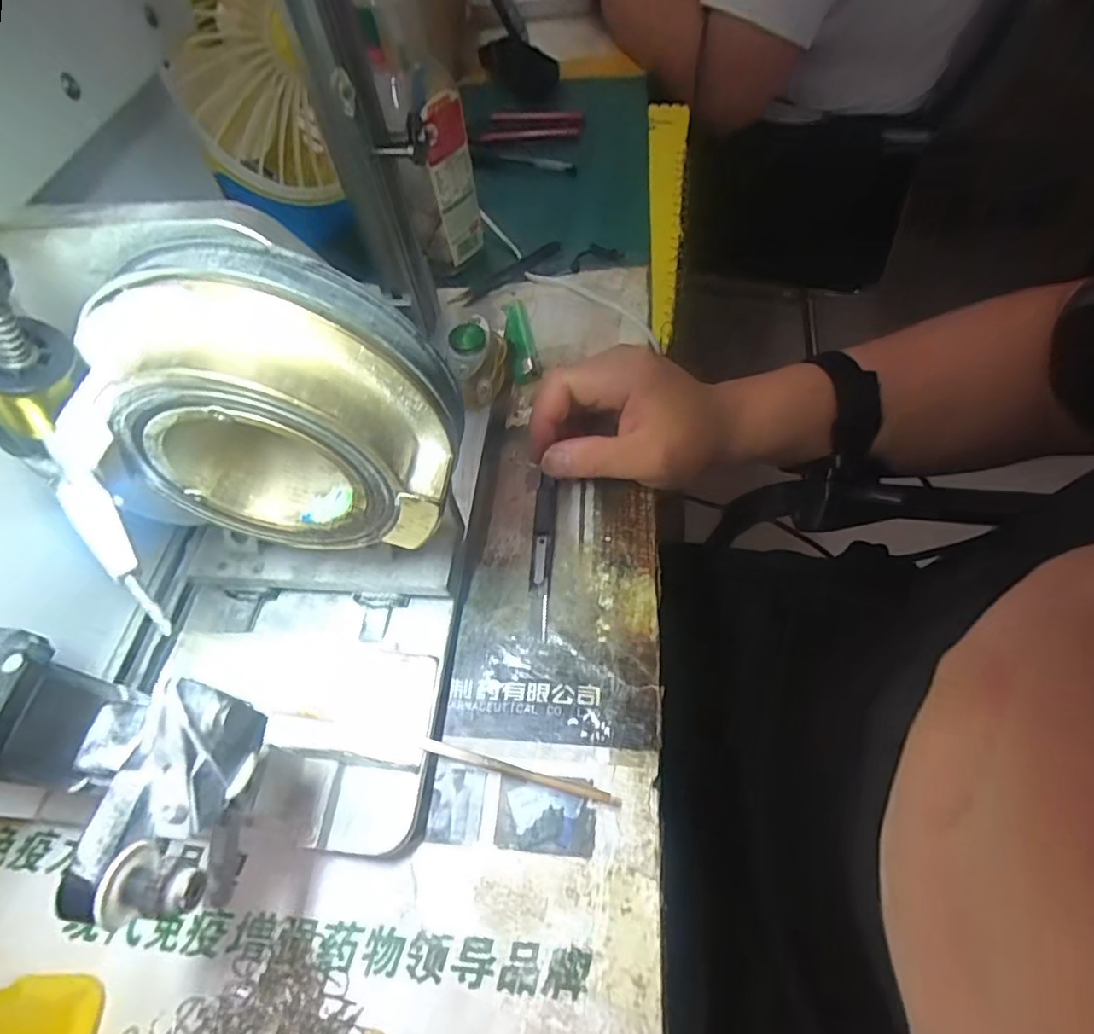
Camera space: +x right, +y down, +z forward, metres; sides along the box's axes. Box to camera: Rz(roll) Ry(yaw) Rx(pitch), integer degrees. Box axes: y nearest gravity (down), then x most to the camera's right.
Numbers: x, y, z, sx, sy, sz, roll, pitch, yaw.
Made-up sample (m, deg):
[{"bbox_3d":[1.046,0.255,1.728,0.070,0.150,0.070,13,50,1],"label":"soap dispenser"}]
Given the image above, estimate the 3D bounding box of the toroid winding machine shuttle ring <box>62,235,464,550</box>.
[{"bbox_3d":[-0.083,-0.034,0.190,0.102,0.094,0.051,5,59,8],"label":"toroid winding machine shuttle ring"}]

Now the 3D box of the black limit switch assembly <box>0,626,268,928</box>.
[{"bbox_3d":[-0.155,0.078,0.191,0.157,0.059,0.060,7,58,23],"label":"black limit switch assembly"}]

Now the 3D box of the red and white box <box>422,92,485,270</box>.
[{"bbox_3d":[-0.068,-0.248,0.431,0.008,0.119,0.037,36,68,23],"label":"red and white box"}]

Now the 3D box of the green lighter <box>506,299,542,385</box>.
[{"bbox_3d":[-0.020,-0.131,0.416,0.019,0.007,0.080,-12,58,-2],"label":"green lighter"}]

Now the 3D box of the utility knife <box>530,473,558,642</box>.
[{"bbox_3d":[-0.002,0.019,0.330,0.014,0.007,0.103,0,55,3],"label":"utility knife"}]

